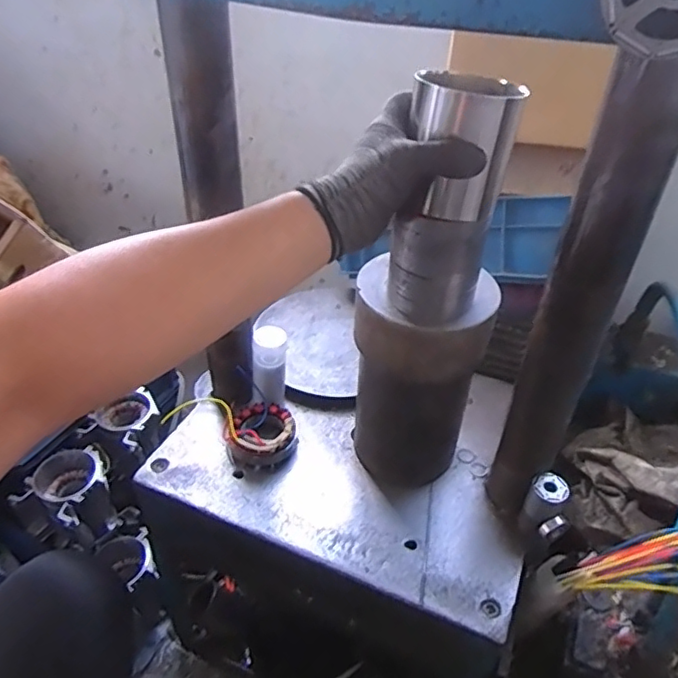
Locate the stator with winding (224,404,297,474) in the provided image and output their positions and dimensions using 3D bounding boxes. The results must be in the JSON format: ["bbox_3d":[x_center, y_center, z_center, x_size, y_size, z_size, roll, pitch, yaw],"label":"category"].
[{"bbox_3d":[-0.099,0.121,0.741,0.087,0.038,0.086,-2,39,-6],"label":"stator with winding"}]

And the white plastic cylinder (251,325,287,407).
[{"bbox_3d":[-0.092,0.036,0.763,0.047,0.102,0.045,0,38,-4],"label":"white plastic cylinder"}]

